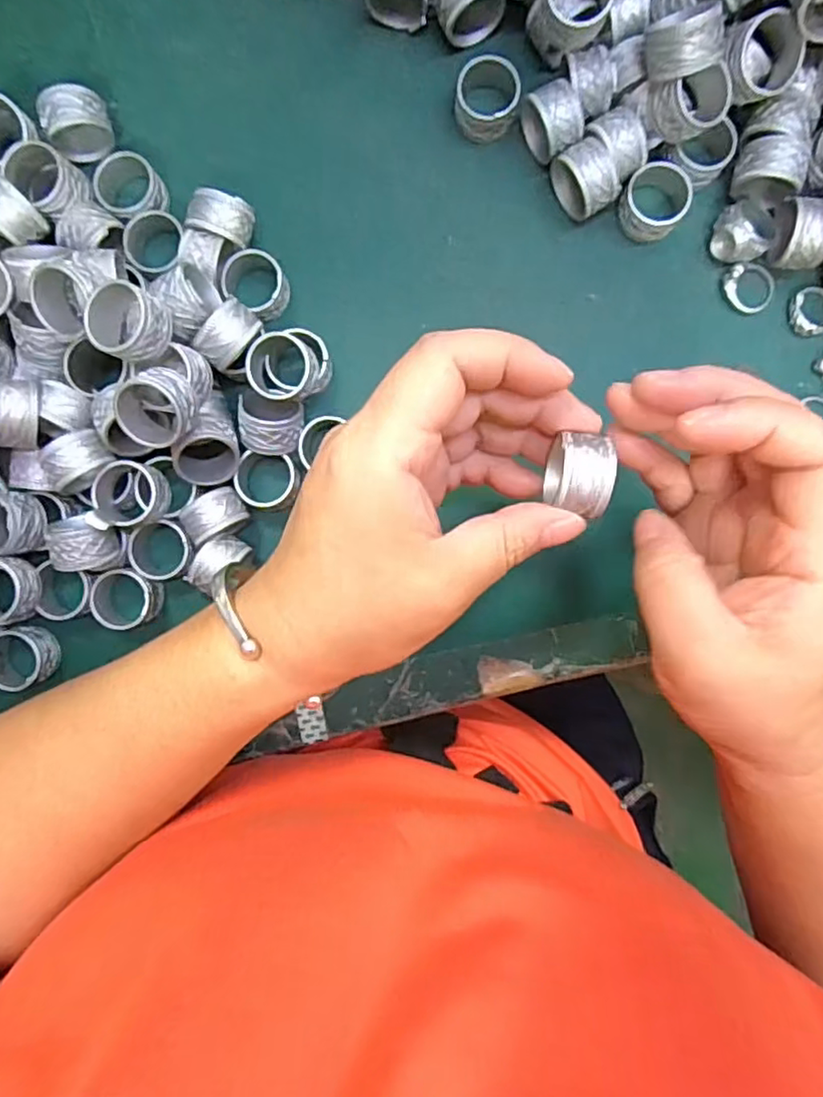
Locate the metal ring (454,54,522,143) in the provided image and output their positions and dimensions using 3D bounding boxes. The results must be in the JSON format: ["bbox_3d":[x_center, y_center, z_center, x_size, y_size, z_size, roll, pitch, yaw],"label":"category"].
[{"bbox_3d":[0.034,-0.199,0.278,0.027,0.017,0.030,7,93,2],"label":"metal ring"}]

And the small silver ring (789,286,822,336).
[{"bbox_3d":[0.180,-0.106,0.282,0.020,0.006,0.021,0,93,2],"label":"small silver ring"}]

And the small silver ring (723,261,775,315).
[{"bbox_3d":[0.152,-0.117,0.283,0.022,0.006,0.022,0,93,2],"label":"small silver ring"}]

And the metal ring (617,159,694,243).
[{"bbox_3d":[0.106,-0.152,0.277,0.027,0.017,0.030,36,94,0],"label":"metal ring"}]

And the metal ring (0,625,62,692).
[{"bbox_3d":[-0.180,0.050,0.291,0.030,0.017,0.028,0,93,2],"label":"metal ring"}]

